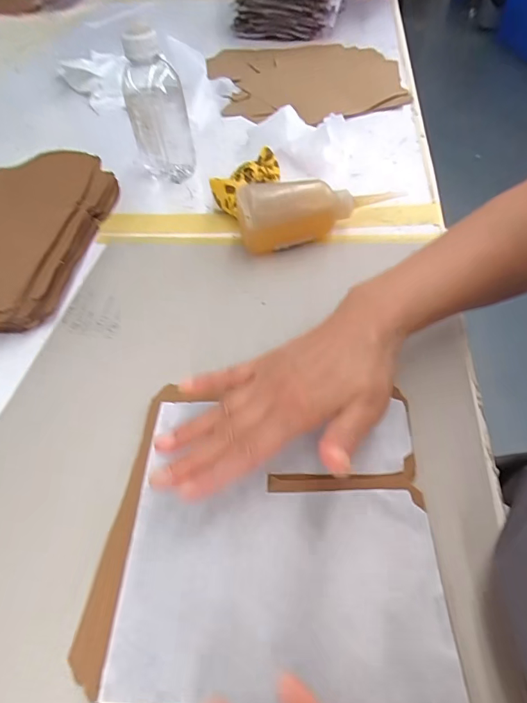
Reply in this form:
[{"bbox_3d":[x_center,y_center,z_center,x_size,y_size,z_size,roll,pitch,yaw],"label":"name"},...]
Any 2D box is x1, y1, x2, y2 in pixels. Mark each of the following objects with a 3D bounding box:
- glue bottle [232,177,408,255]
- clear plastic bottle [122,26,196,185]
[{"bbox_3d":[0.058,-0.151,0.444,0.169,0.066,0.057,-13,49,-4],"label":"glue bottle"},{"bbox_3d":[-0.130,-0.299,0.526,0.071,0.151,0.063,-11,50,-6],"label":"clear plastic bottle"}]

